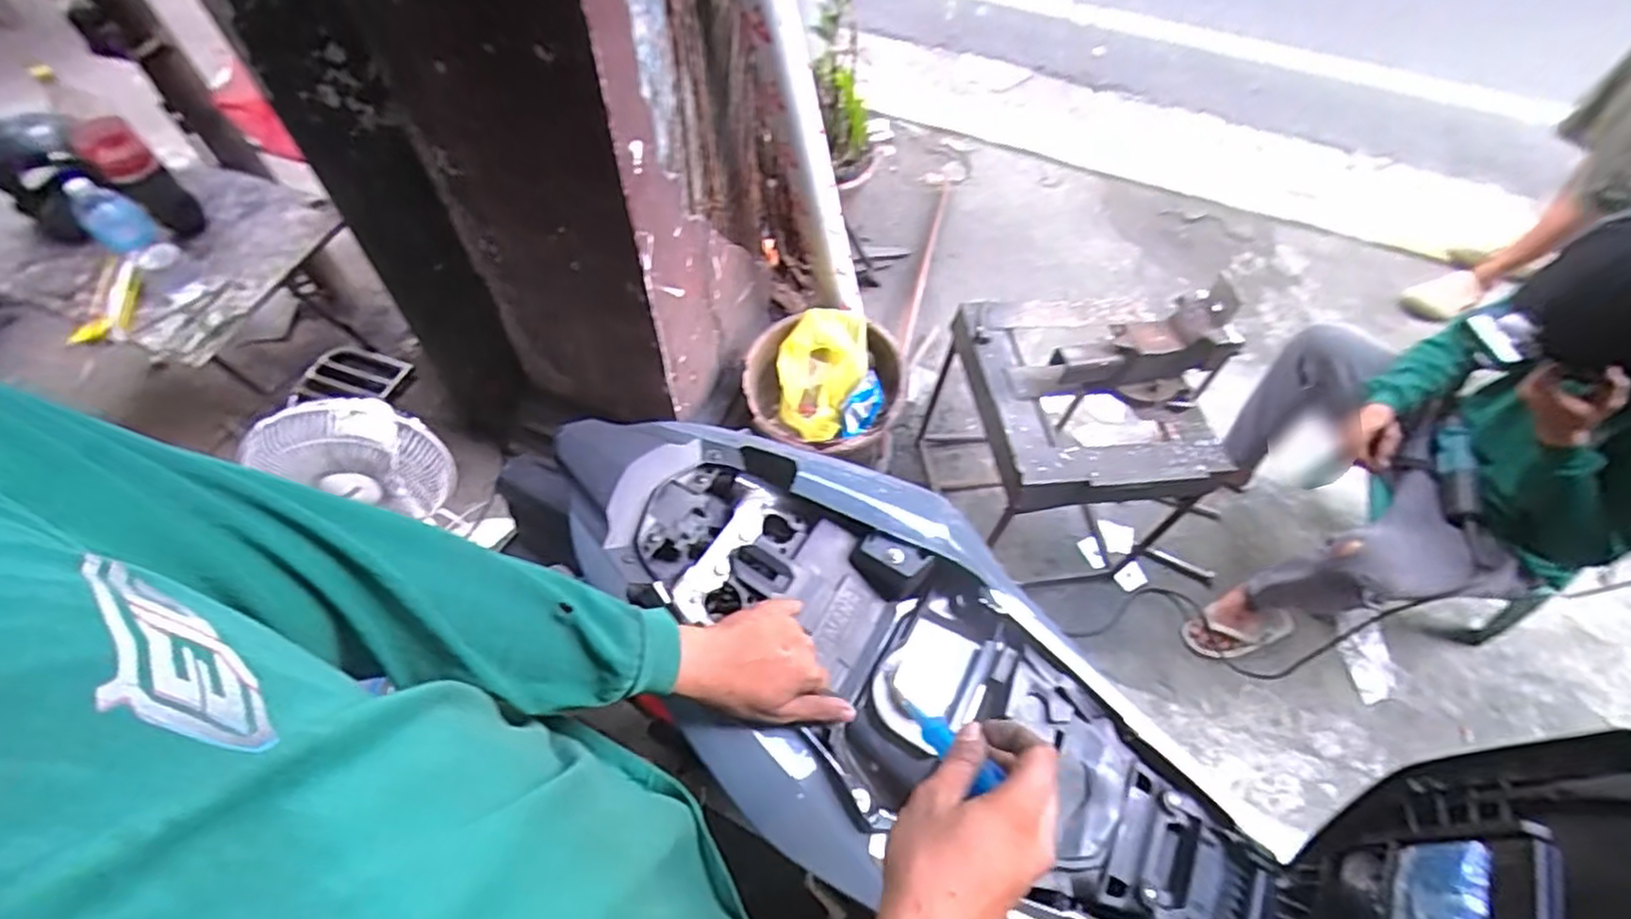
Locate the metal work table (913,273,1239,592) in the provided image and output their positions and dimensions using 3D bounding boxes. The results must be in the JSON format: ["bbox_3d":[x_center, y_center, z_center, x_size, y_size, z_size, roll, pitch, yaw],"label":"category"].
[{"bbox_3d":[0.521,-0.057,1.464,0.433,0.616,0.448,-6,58,-6],"label":"metal work table"}]

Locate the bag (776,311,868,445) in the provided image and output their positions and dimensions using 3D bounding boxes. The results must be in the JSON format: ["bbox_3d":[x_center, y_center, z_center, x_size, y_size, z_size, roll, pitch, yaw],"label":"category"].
[{"bbox_3d":[0.012,-0.204,1.544,0.183,0.118,0.317,22,59,12],"label":"bag"}]

